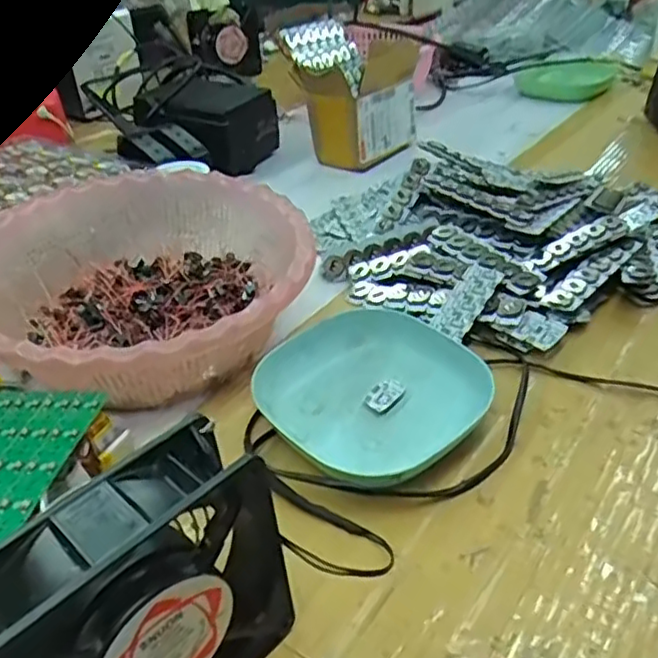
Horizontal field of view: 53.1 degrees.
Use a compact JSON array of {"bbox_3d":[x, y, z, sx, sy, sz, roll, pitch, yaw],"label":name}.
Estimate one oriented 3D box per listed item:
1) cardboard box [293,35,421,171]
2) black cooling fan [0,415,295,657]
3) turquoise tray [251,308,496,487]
[{"bbox_3d":[0.034,-0.283,0.807,0.102,0.112,0.118,25,44,36],"label":"cardboard box"},{"bbox_3d":[-0.073,0.112,0.258,0.123,0.121,0.038,-30,42,-33],"label":"black cooling fan"},{"bbox_3d":[0.024,0.040,0.428,0.130,0.027,0.144,-28,41,-31],"label":"turquoise tray"}]

